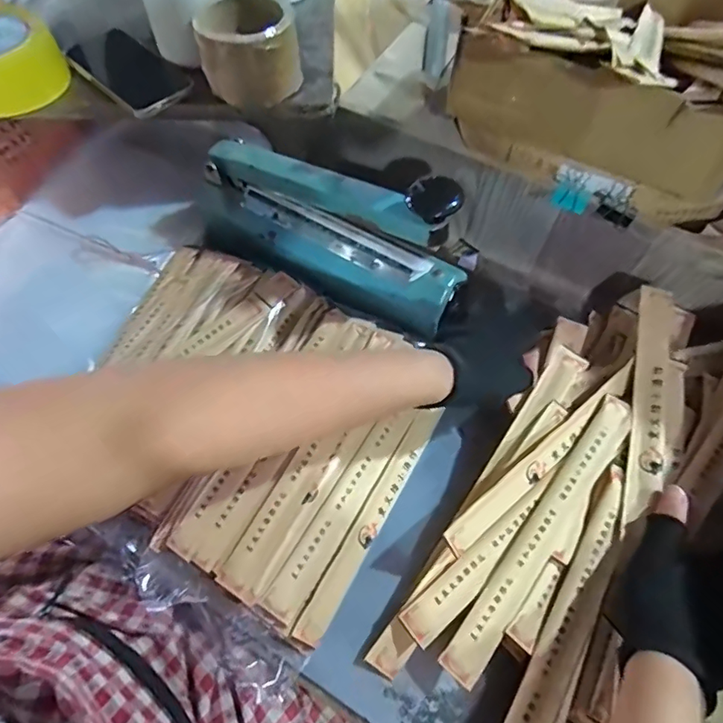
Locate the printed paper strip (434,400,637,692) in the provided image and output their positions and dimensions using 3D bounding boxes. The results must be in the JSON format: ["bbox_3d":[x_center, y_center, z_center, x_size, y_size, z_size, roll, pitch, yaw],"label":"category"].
[{"bbox_3d":[0.149,0.138,0.393,0.031,0.009,0.257,35,77,14],"label":"printed paper strip"}]

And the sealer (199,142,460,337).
[{"bbox_3d":[-0.047,-0.135,0.472,0.299,0.136,0.078,28,66,14],"label":"sealer"}]

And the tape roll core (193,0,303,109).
[{"bbox_3d":[-0.112,-0.314,0.492,0.093,0.080,0.090,-6,63,-3],"label":"tape roll core"}]

